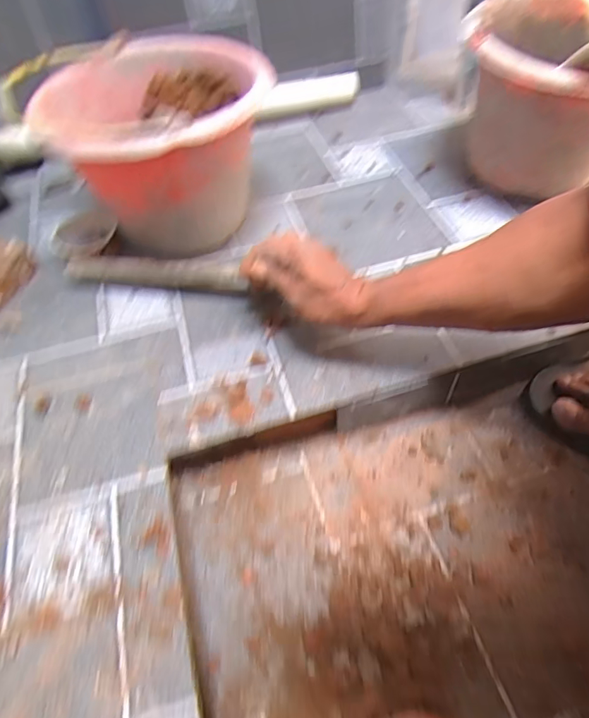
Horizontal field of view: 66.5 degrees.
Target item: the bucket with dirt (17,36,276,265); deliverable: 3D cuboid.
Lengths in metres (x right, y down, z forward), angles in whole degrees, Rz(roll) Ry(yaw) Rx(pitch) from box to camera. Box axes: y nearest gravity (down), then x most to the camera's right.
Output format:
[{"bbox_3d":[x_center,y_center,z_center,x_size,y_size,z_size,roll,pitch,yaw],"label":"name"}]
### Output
[{"bbox_3d":[-0.172,-0.285,0.632,0.277,0.195,0.280,0,54,4],"label":"bucket with dirt"}]

